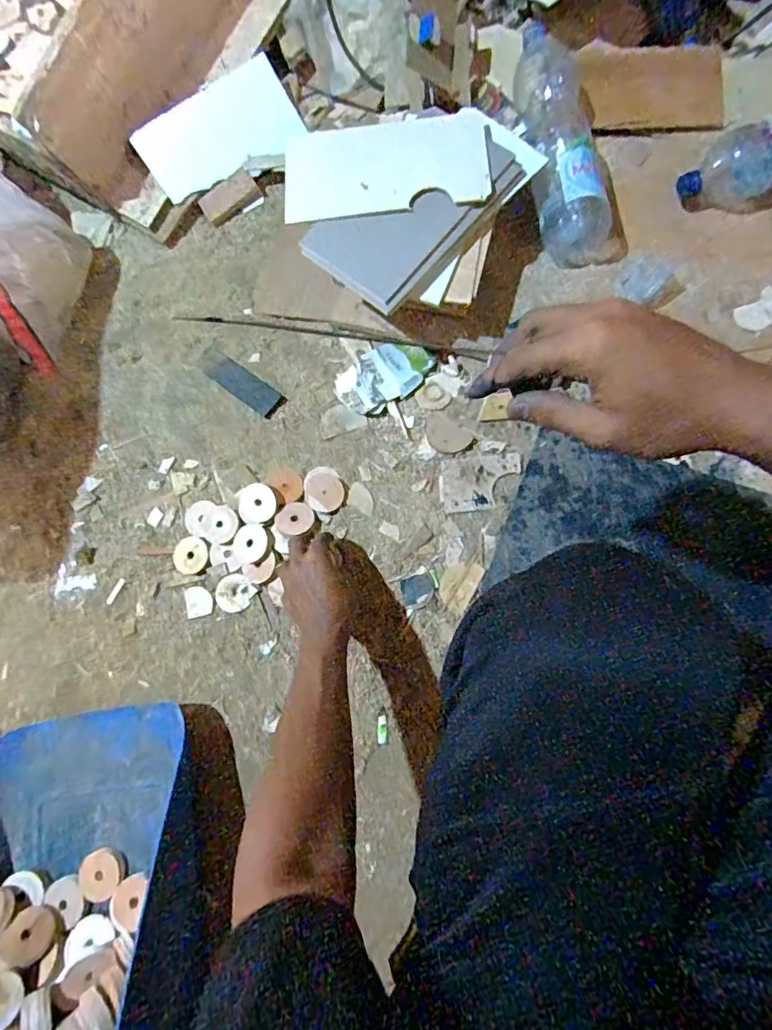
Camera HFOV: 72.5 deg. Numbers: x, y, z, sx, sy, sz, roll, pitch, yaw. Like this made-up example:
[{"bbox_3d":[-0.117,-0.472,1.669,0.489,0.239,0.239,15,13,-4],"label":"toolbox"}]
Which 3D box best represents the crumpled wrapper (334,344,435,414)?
[{"bbox_3d":[-0.002,-0.193,0.737,0.133,0.033,0.078,-18,75,1],"label":"crumpled wrapper"}]

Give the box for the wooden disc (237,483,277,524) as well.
[{"bbox_3d":[-0.173,-0.016,0.702,0.053,0.004,0.051,0,88,11],"label":"wooden disc"}]

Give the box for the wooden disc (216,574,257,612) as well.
[{"bbox_3d":[-0.204,0.104,0.707,0.051,0.006,0.048,-1,76,6],"label":"wooden disc"}]

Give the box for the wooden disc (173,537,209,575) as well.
[{"bbox_3d":[-0.268,0.055,0.724,0.051,0.007,0.051,-3,79,18],"label":"wooden disc"}]

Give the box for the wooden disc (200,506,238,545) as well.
[{"bbox_3d":[-0.228,0.013,0.719,0.054,0.007,0.049,-17,87,9],"label":"wooden disc"}]

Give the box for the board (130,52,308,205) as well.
[{"bbox_3d":[-0.251,-0.582,0.802,0.240,0.017,0.110,-35,117,-4],"label":"board"}]

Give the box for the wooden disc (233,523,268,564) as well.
[{"bbox_3d":[-0.181,0.039,0.702,0.051,0.007,0.050,-1,87,11],"label":"wooden disc"}]

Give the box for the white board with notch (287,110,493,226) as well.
[{"bbox_3d":[0.000,-0.433,0.653,0.251,0.007,0.148,-5,72,6],"label":"white board with notch"}]

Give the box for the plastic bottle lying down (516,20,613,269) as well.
[{"bbox_3d":[0.230,-0.510,0.733,0.097,0.114,0.329,-7,75,4],"label":"plastic bottle lying down"}]

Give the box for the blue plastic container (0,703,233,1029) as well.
[{"bbox_3d":[-0.352,0.418,0.535,0.296,0.171,0.426,0,58,-3],"label":"blue plastic container"}]

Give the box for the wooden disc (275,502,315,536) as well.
[{"bbox_3d":[-0.121,0.007,0.703,0.049,0.008,0.044,-42,87,-8],"label":"wooden disc"}]

